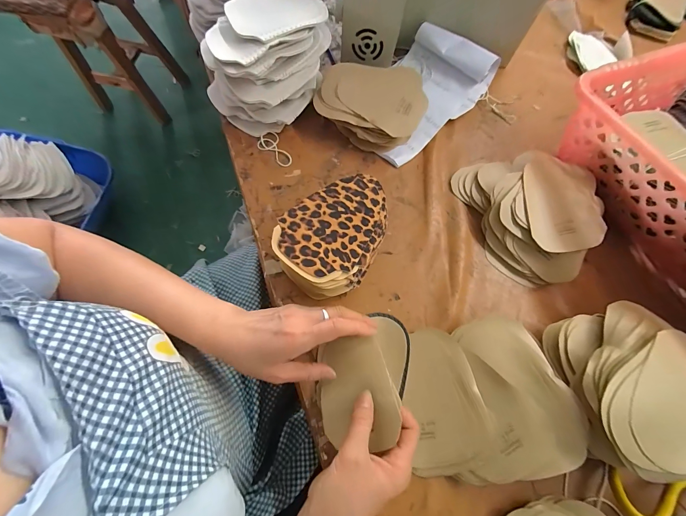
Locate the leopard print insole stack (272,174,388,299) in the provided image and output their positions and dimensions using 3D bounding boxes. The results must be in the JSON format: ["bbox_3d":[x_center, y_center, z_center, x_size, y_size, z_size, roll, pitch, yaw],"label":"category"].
[{"bbox_3d":[-0.007,-0.023,0.367,0.143,0.074,0.110,-40,78,-14],"label":"leopard print insole stack"}]

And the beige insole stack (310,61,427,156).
[{"bbox_3d":[0.042,-0.238,0.451,0.165,0.067,0.117,19,72,4],"label":"beige insole stack"}]

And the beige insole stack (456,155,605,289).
[{"bbox_3d":[0.271,-0.068,0.409,0.164,0.048,0.202,-17,73,-8],"label":"beige insole stack"}]

